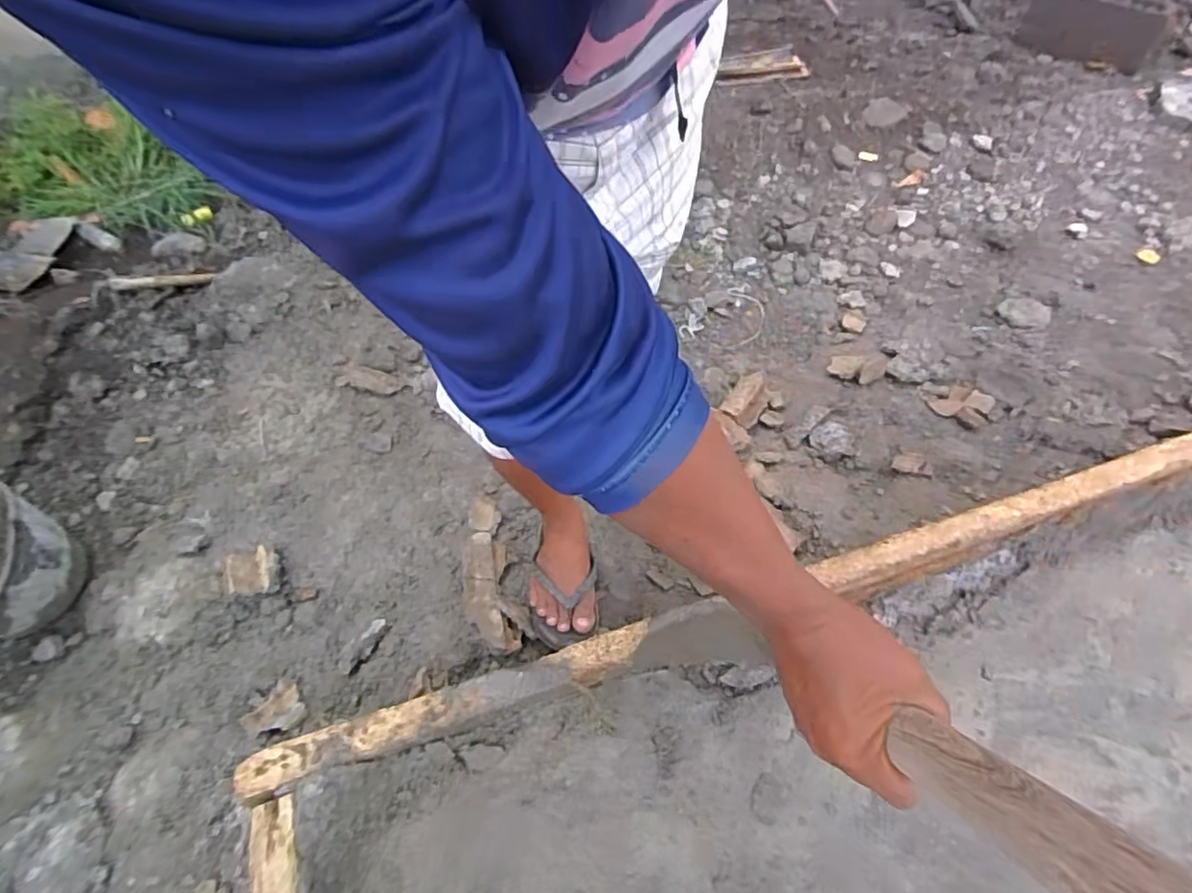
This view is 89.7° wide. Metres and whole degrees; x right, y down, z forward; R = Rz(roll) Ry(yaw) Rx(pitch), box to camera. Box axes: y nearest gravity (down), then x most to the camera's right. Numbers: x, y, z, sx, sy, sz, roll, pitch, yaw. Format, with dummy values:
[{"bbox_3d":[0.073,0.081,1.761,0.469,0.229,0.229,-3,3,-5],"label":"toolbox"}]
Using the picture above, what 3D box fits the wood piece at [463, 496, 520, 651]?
[{"bbox_3d":[-0.188,0.202,0.996,0.070,0.034,0.310,-13,45,-4],"label":"wood piece"}]

